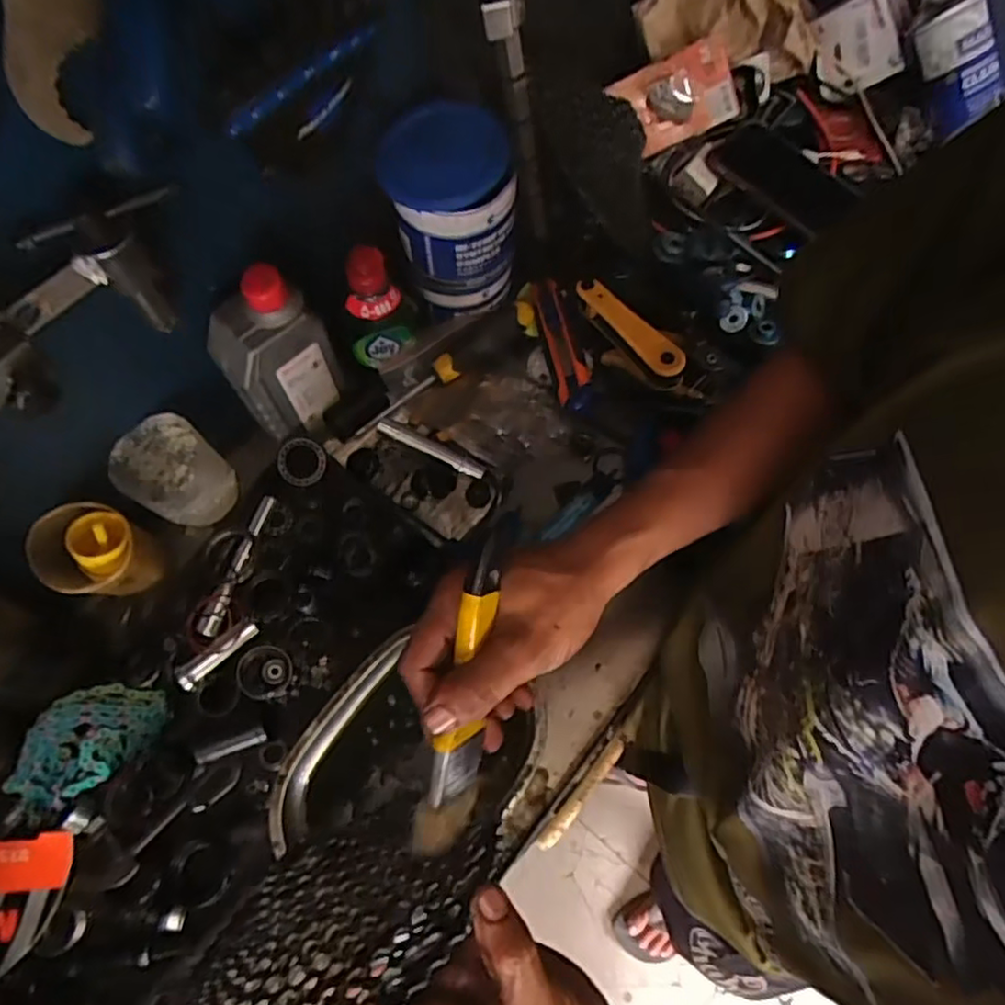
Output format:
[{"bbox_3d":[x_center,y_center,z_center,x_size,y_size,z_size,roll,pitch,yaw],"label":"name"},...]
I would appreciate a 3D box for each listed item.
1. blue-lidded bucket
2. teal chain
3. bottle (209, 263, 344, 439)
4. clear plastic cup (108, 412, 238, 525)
[{"bbox_3d":[-0.039,-0.241,0.549,0.101,0.149,0.092,0,69,1],"label":"blue-lidded bucket"},{"bbox_3d":[-0.316,0.180,0.498,0.109,0.041,0.060,-36,72,-12],"label":"teal chain"},{"bbox_3d":[-0.184,-0.114,0.538,0.083,0.171,0.055,-39,73,-13],"label":"bottle"},{"bbox_3d":[-0.270,-0.024,0.542,0.060,0.080,0.071,22,71,9],"label":"clear plastic cup"}]

